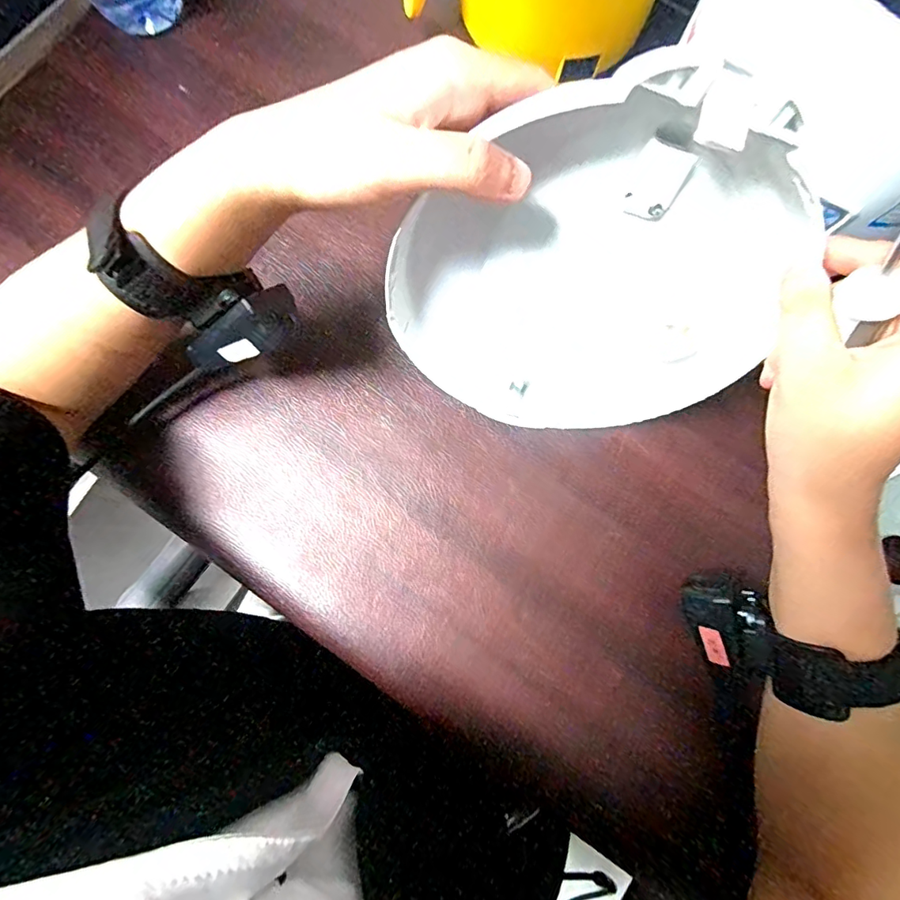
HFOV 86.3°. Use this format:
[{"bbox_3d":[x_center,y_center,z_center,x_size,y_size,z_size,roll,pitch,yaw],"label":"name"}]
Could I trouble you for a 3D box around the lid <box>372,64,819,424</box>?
[{"bbox_3d":[0.073,-0.080,0.267,0.202,0.196,0.049,-14,49,35],"label":"lid"}]

